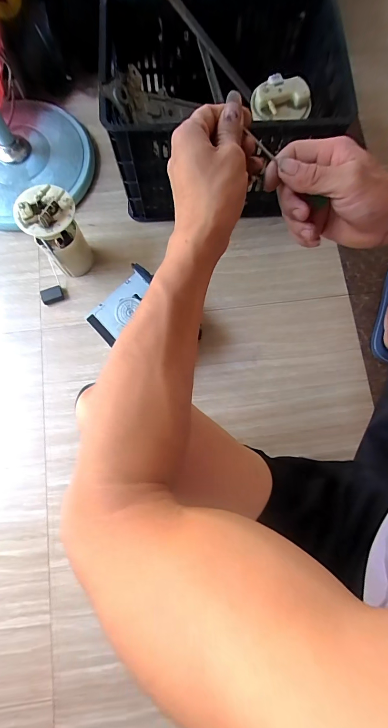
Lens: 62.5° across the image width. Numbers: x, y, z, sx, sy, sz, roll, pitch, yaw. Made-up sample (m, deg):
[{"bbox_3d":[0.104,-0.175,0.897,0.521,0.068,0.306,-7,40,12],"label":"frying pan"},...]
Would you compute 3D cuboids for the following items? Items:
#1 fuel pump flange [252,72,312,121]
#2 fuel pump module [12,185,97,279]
[{"bbox_3d":[0.182,-0.542,0.660,0.120,0.037,0.098,-12,79,-3],"label":"fuel pump flange"},{"bbox_3d":[-0.313,-0.302,0.761,0.117,0.228,0.101,-30,81,-6],"label":"fuel pump module"}]

